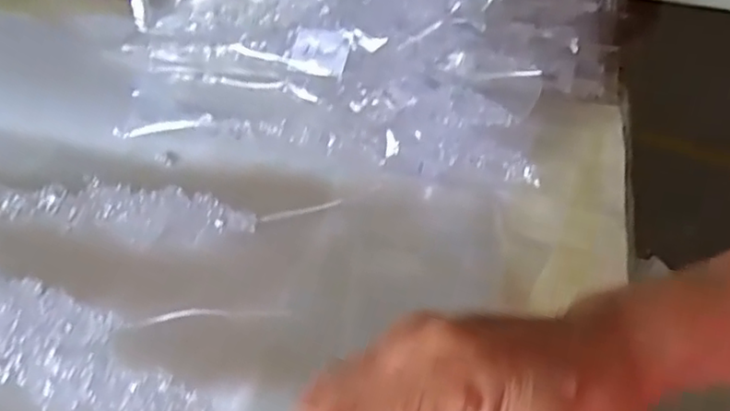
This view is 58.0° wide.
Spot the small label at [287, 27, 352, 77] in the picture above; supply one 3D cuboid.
[{"bbox_3d":[-0.032,-0.101,0.434,0.053,0.032,0.009,24,2,36],"label":"small label"}]

